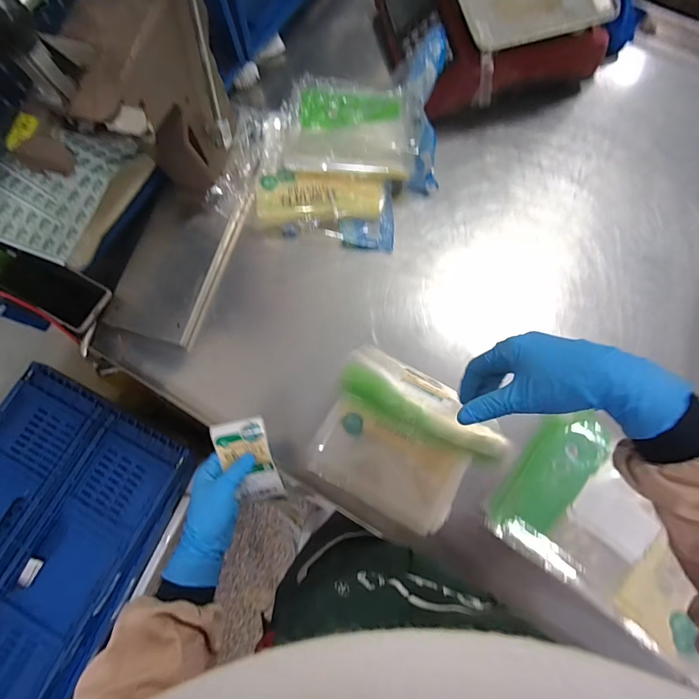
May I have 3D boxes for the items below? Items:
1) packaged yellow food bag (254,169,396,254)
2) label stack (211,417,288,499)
[{"bbox_3d":[-0.041,-0.247,0.677,0.243,0.041,0.117,7,76,2],"label":"packaged yellow food bag"},{"bbox_3d":[-0.122,0.143,0.493,0.062,0.017,0.120,-21,108,-5],"label":"label stack"}]

